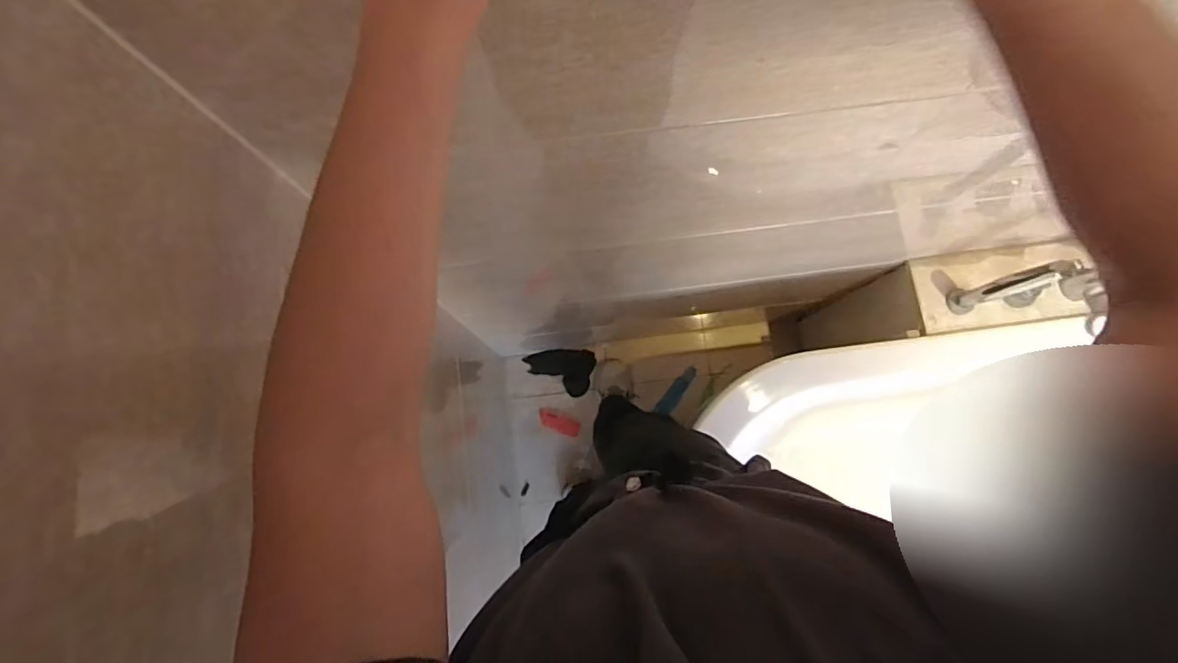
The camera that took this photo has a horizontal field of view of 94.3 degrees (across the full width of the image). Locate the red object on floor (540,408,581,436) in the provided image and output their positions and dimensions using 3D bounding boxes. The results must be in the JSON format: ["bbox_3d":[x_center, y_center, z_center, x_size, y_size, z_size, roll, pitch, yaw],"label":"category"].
[{"bbox_3d":[-0.081,0.251,1.500,0.118,0.007,0.047,21,81,3],"label":"red object on floor"}]

